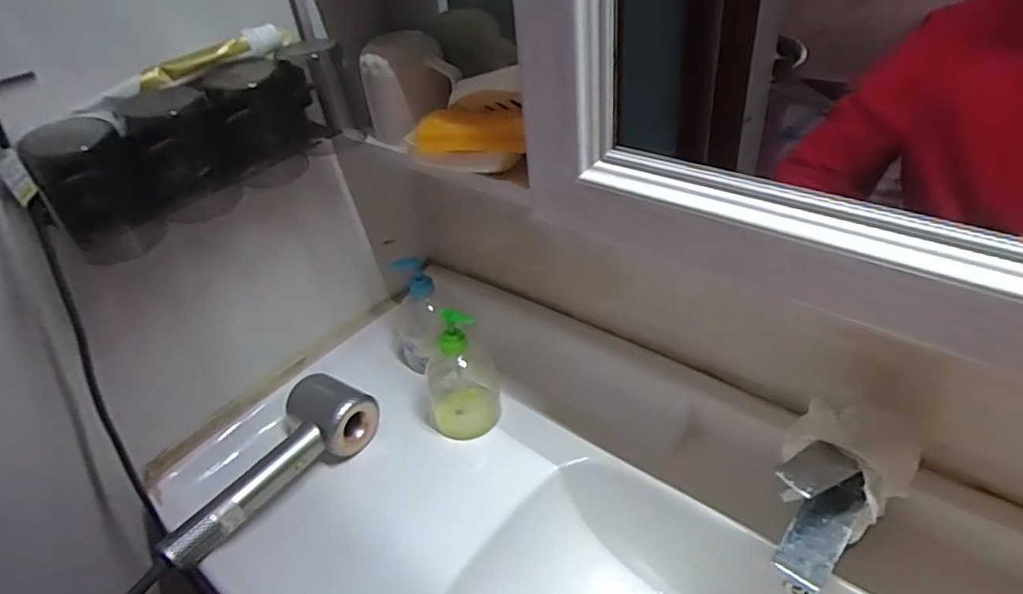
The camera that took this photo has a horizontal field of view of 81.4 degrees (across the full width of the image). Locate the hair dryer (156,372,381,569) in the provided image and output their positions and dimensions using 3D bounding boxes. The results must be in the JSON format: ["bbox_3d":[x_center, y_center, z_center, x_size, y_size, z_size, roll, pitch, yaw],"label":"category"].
[{"bbox_3d":[-0.274,0.180,0.662,0.084,0.067,0.244,25,47,34],"label":"hair dryer"}]

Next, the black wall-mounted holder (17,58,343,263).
[{"bbox_3d":[-0.279,-0.134,0.540,0.097,0.120,0.272,19,44,29],"label":"black wall-mounted holder"}]

